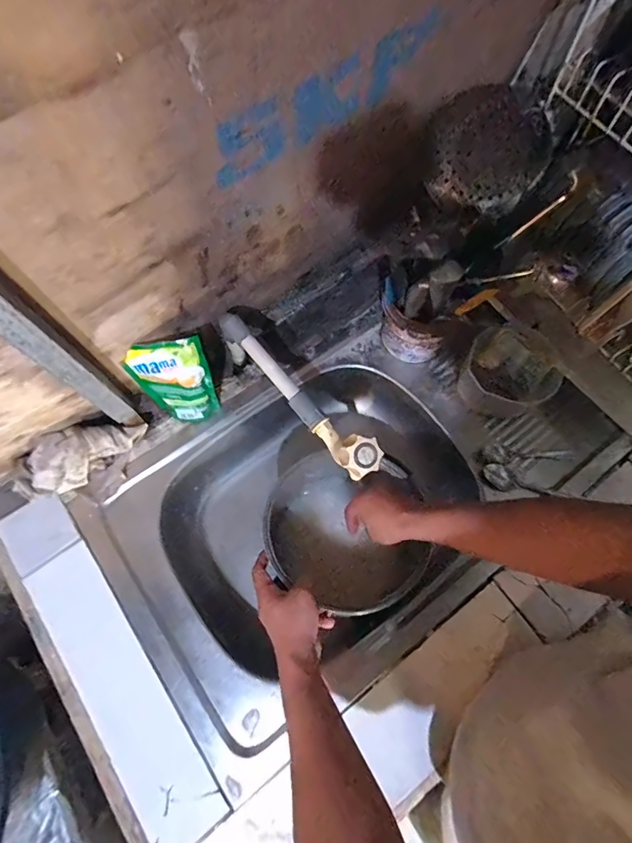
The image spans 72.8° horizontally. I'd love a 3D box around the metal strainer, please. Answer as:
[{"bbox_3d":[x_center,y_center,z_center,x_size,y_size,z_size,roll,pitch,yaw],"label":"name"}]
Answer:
[{"bbox_3d":[0.232,-0.367,0.569,0.151,0.091,0.145,28,70,9],"label":"metal strainer"}]

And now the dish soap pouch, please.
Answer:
[{"bbox_3d":[-0.208,-0.053,0.638,0.109,0.163,0.052,-13,69,-7],"label":"dish soap pouch"}]

